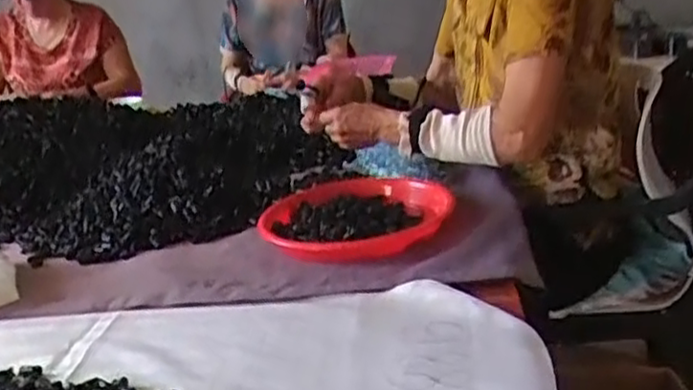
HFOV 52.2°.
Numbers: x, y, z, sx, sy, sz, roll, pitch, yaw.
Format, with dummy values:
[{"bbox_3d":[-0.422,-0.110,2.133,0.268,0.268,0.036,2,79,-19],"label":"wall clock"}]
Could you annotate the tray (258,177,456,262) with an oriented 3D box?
[{"bbox_3d":[0.010,0.028,0.798,0.212,0.046,0.154,-9,19,-5],"label":"tray"}]

